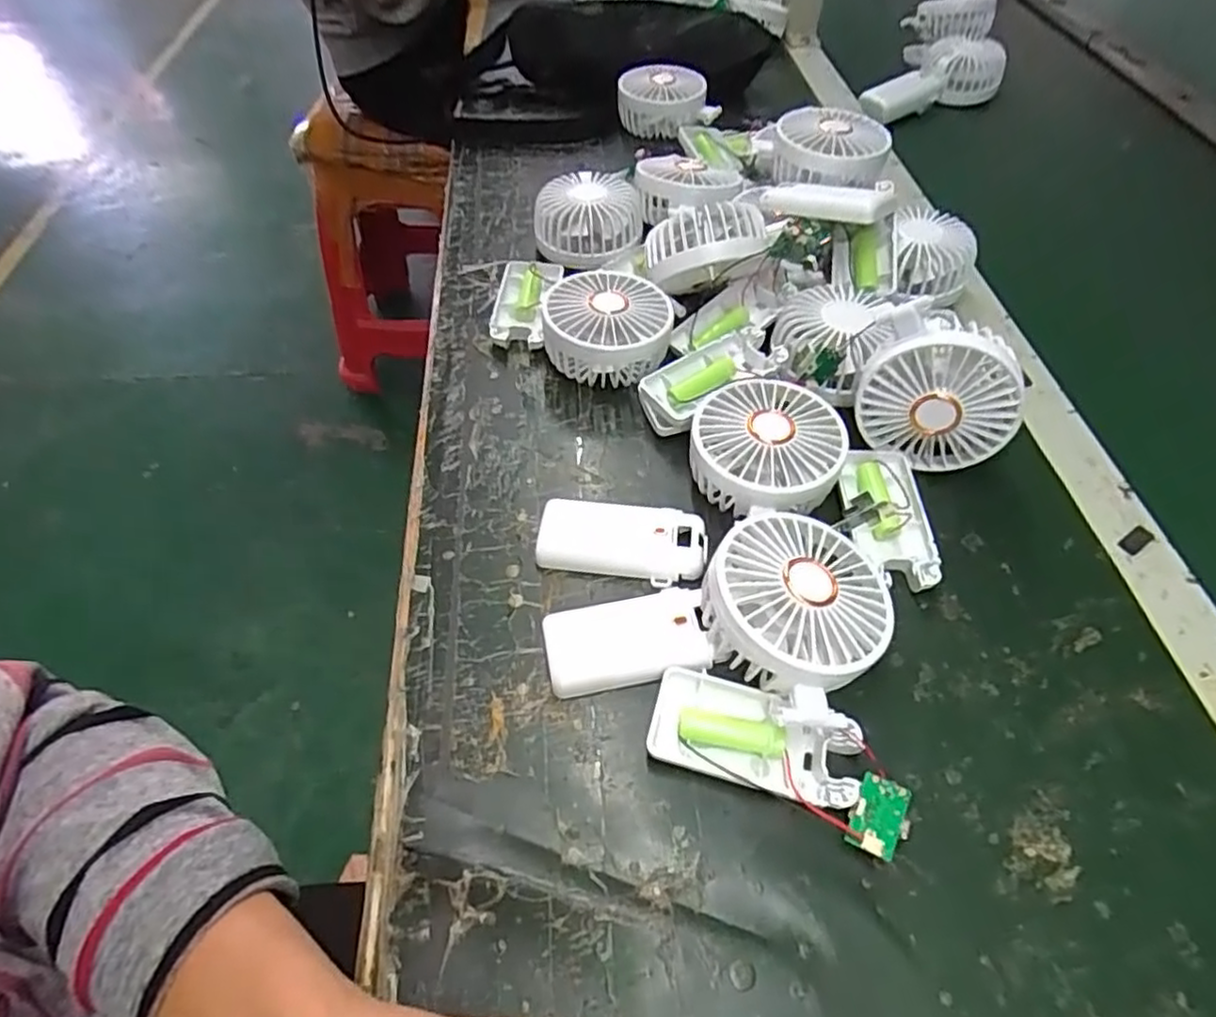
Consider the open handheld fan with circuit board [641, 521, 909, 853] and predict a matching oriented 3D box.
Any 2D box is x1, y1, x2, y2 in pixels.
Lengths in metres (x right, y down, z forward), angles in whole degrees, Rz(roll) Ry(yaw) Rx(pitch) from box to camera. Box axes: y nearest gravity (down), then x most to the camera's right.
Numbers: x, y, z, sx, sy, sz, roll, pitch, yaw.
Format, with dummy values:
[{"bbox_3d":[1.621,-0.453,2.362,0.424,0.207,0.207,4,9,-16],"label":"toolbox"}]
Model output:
[{"bbox_3d":[0.093,0.070,0.323,0.115,0.053,0.133,20,55,13],"label":"open handheld fan with circuit board"}]

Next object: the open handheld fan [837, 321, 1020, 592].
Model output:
[{"bbox_3d":[0.167,-0.030,0.372,0.078,0.087,0.130,26,57,19],"label":"open handheld fan"}]

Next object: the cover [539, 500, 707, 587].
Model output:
[{"bbox_3d":[0.008,0.018,0.388,0.093,0.019,0.044,7,53,6],"label":"cover"}]

